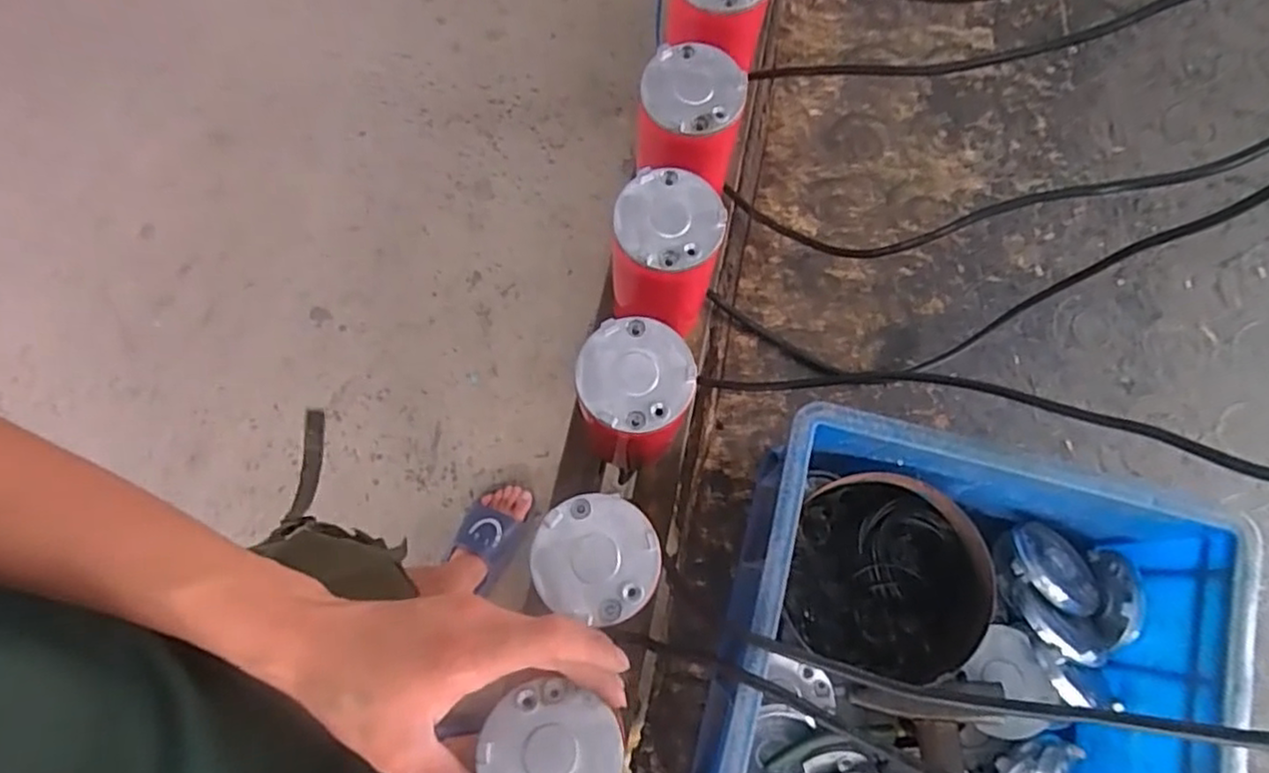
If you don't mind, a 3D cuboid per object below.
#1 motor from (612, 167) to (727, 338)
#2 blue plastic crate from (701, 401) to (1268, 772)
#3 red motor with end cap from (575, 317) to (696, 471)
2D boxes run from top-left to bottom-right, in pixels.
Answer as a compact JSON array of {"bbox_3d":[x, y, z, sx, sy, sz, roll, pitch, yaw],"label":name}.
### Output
[{"bbox_3d":[0.022,-0.091,0.548,0.078,0.178,0.075,-9,74,-2],"label":"motor"},{"bbox_3d":[0.196,0.246,0.457,0.285,0.152,0.388,15,75,4],"label":"blue plastic crate"},{"bbox_3d":[0.000,0.015,0.515,0.072,0.172,0.070,0,74,0],"label":"red motor with end cap"}]

